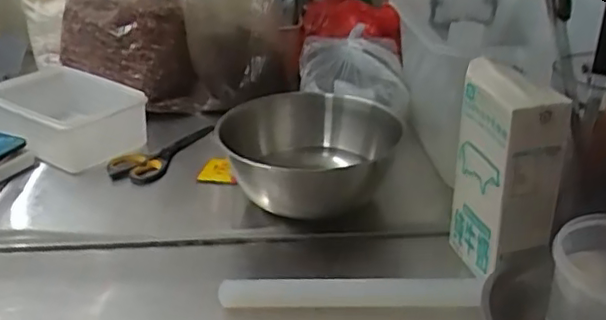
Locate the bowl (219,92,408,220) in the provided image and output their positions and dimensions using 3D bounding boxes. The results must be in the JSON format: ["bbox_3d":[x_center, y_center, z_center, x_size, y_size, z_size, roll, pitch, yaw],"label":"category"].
[{"bbox_3d":[0.001,0.004,0.752,0.209,0.101,0.209,-2,27,1],"label":"bowl"}]

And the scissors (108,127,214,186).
[{"bbox_3d":[-0.199,-0.012,0.902,0.073,0.020,0.174,11,30,26],"label":"scissors"}]

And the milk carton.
[{"bbox_3d":[0.193,0.010,0.611,0.061,0.191,0.110,-9,27,-12],"label":"milk carton"}]

